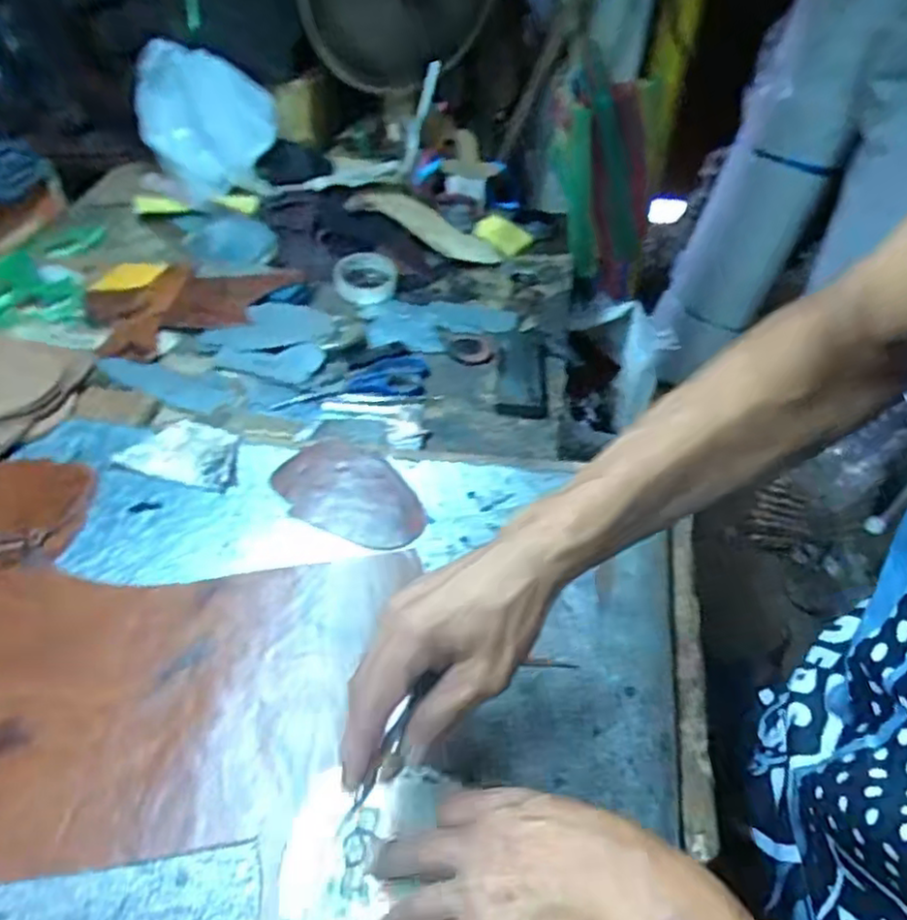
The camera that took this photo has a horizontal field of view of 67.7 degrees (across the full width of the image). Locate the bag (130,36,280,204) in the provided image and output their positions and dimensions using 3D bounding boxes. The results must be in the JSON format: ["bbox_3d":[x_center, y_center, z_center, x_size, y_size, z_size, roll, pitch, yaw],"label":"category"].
[{"bbox_3d":[-0.395,-0.551,1.095,0.202,0.216,0.142,-17,50,-8],"label":"bag"}]

